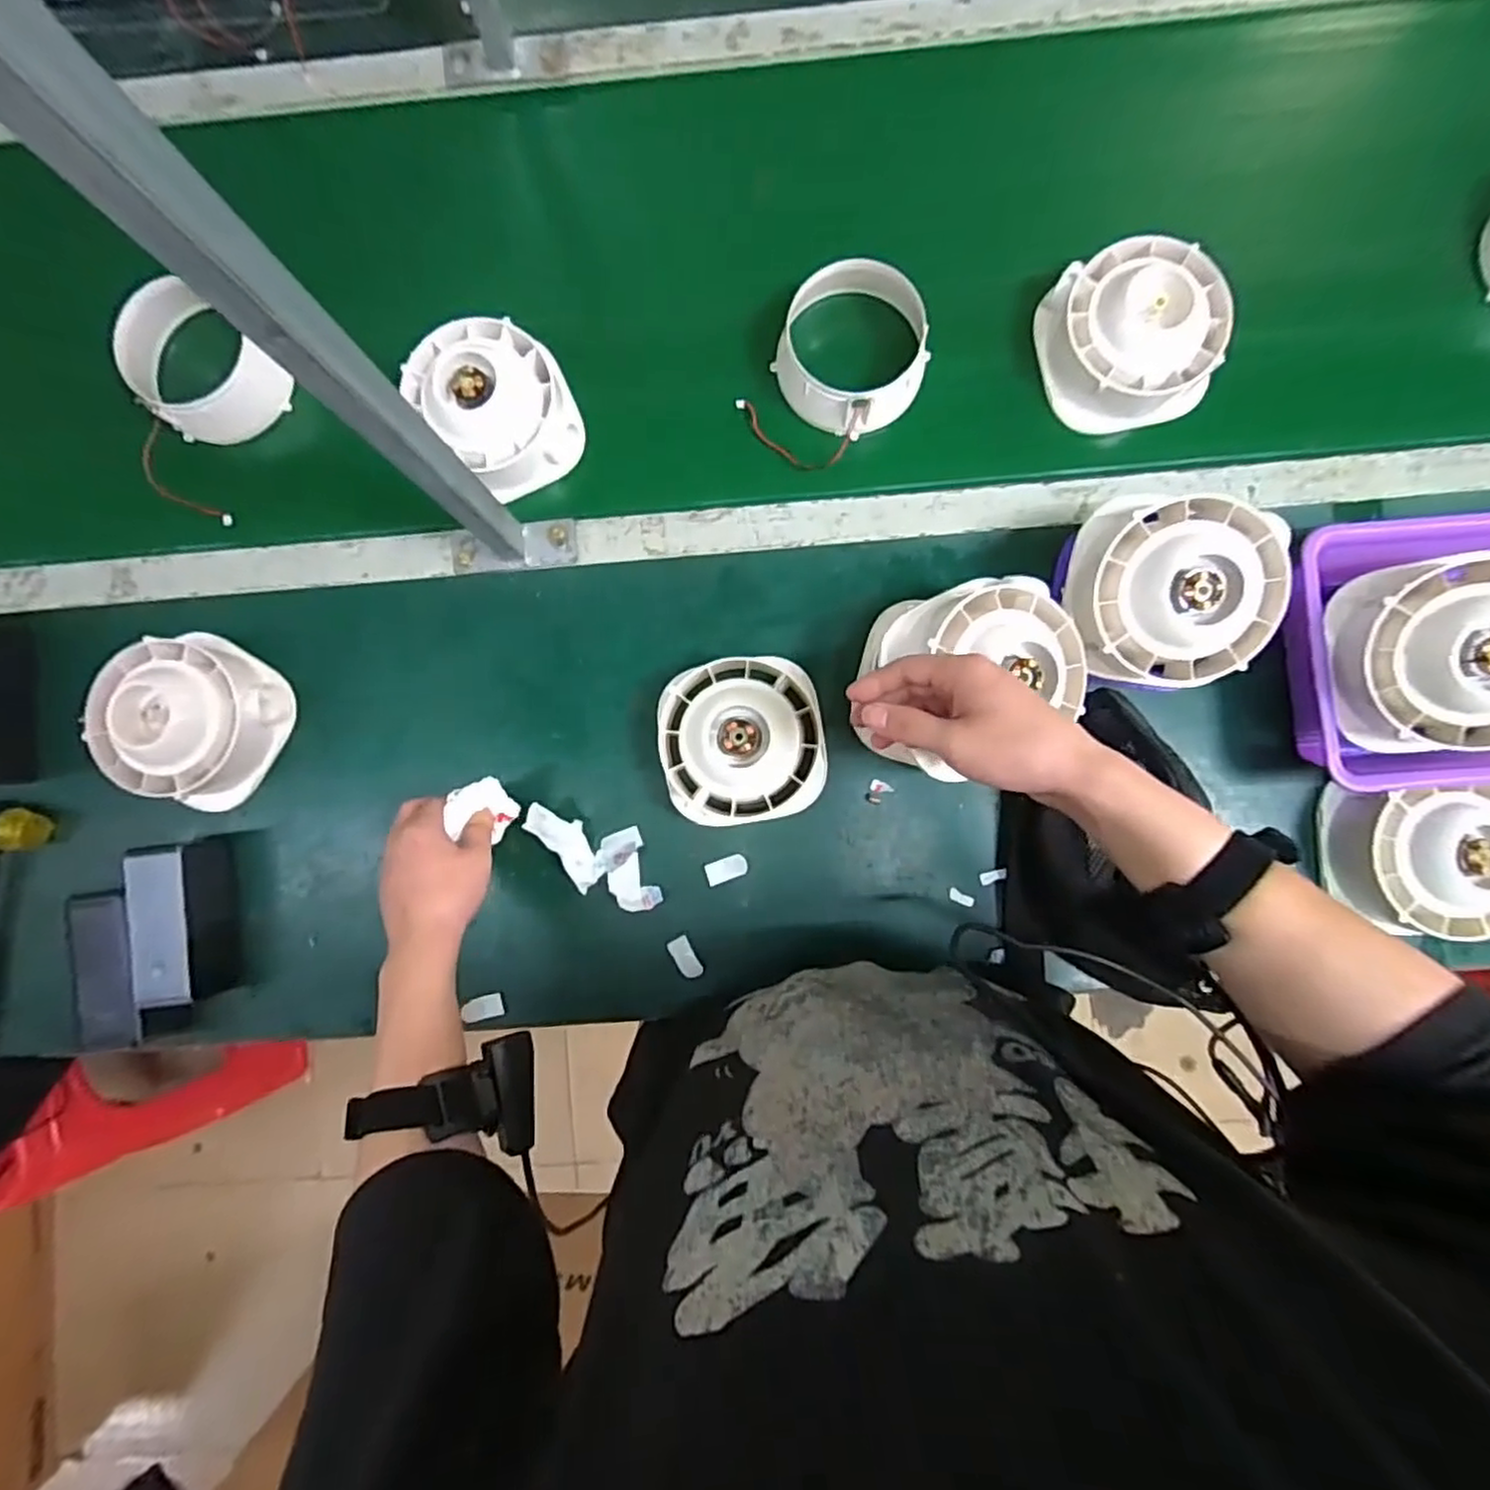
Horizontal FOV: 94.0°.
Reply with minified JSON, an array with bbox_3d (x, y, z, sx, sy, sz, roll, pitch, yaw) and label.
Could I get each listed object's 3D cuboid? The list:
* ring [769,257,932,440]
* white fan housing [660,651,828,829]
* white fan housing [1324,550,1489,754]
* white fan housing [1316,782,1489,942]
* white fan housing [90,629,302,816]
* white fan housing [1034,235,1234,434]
[{"bbox_3d":[0.090,-0.331,0.588,0.123,0.063,0.113,0,89,2],"label":"ring"},{"bbox_3d":[-0.001,-0.003,0.580,0.131,0.074,0.132,0,89,2],"label":"white fan housing"},{"bbox_3d":[0.501,-0.065,0.490,0.138,0.070,0.136,-5,89,22],"label":"white fan housing"},{"bbox_3d":[0.546,0.090,0.546,0.133,0.067,0.115,-1,89,2],"label":"white fan housing"},{"bbox_3d":[-0.472,-0.023,0.593,0.131,0.074,0.124,0,89,2],"label":"white fan housing"},{"bbox_3d":[0.326,-0.346,0.574,0.128,0.064,0.134,-12,89,2],"label":"white fan housing"}]

